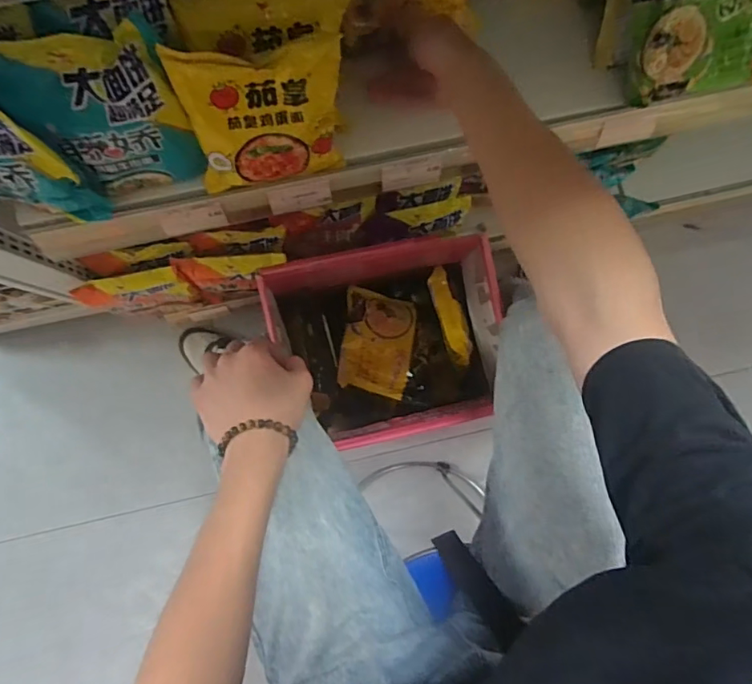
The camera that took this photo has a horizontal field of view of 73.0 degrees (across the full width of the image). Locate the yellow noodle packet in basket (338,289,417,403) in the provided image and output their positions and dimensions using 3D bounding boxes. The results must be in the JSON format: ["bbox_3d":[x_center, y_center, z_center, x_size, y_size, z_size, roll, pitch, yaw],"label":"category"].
[{"bbox_3d":[0.002,-0.004,0.769,0.105,0.028,0.163,12,68,-5],"label":"yellow noodle packet in basket"}]

